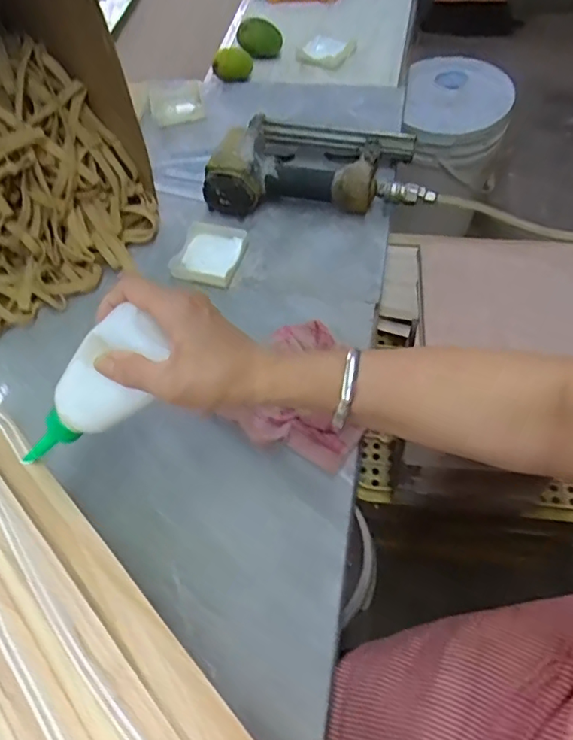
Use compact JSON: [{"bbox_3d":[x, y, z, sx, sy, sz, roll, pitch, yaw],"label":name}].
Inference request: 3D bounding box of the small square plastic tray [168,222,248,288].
[{"bbox_3d":[-0.090,-0.138,0.620,0.080,0.014,0.088,11,60,10],"label":"small square plastic tray"}]

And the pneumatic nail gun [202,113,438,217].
[{"bbox_3d":[0.037,-0.262,0.654,0.263,0.058,0.147,1,58,4],"label":"pneumatic nail gun"}]

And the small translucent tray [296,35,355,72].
[{"bbox_3d":[0.057,-0.484,0.813,0.085,0.019,0.052,16,61,13],"label":"small translucent tray"}]

